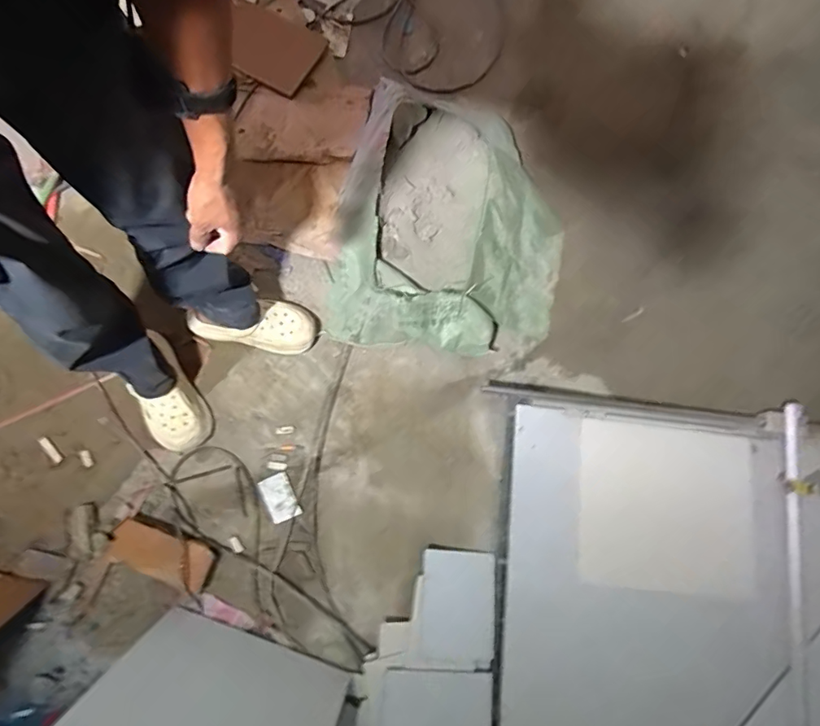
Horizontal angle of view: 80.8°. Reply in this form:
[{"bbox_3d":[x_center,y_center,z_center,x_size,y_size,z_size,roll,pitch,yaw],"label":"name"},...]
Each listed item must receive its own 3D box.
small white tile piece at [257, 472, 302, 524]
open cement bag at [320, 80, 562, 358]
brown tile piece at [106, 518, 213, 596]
[{"bbox_3d":[-0.286,0.295,1.053,0.064,0.010,0.098,-26,80,-10],"label":"small white tile piece"},{"bbox_3d":[0.110,-0.343,1.140,0.544,0.137,0.648,9,76,-2],"label":"open cement bag"},{"bbox_3d":[-0.516,0.392,0.990,0.205,0.024,0.090,22,76,1],"label":"brown tile piece"}]

